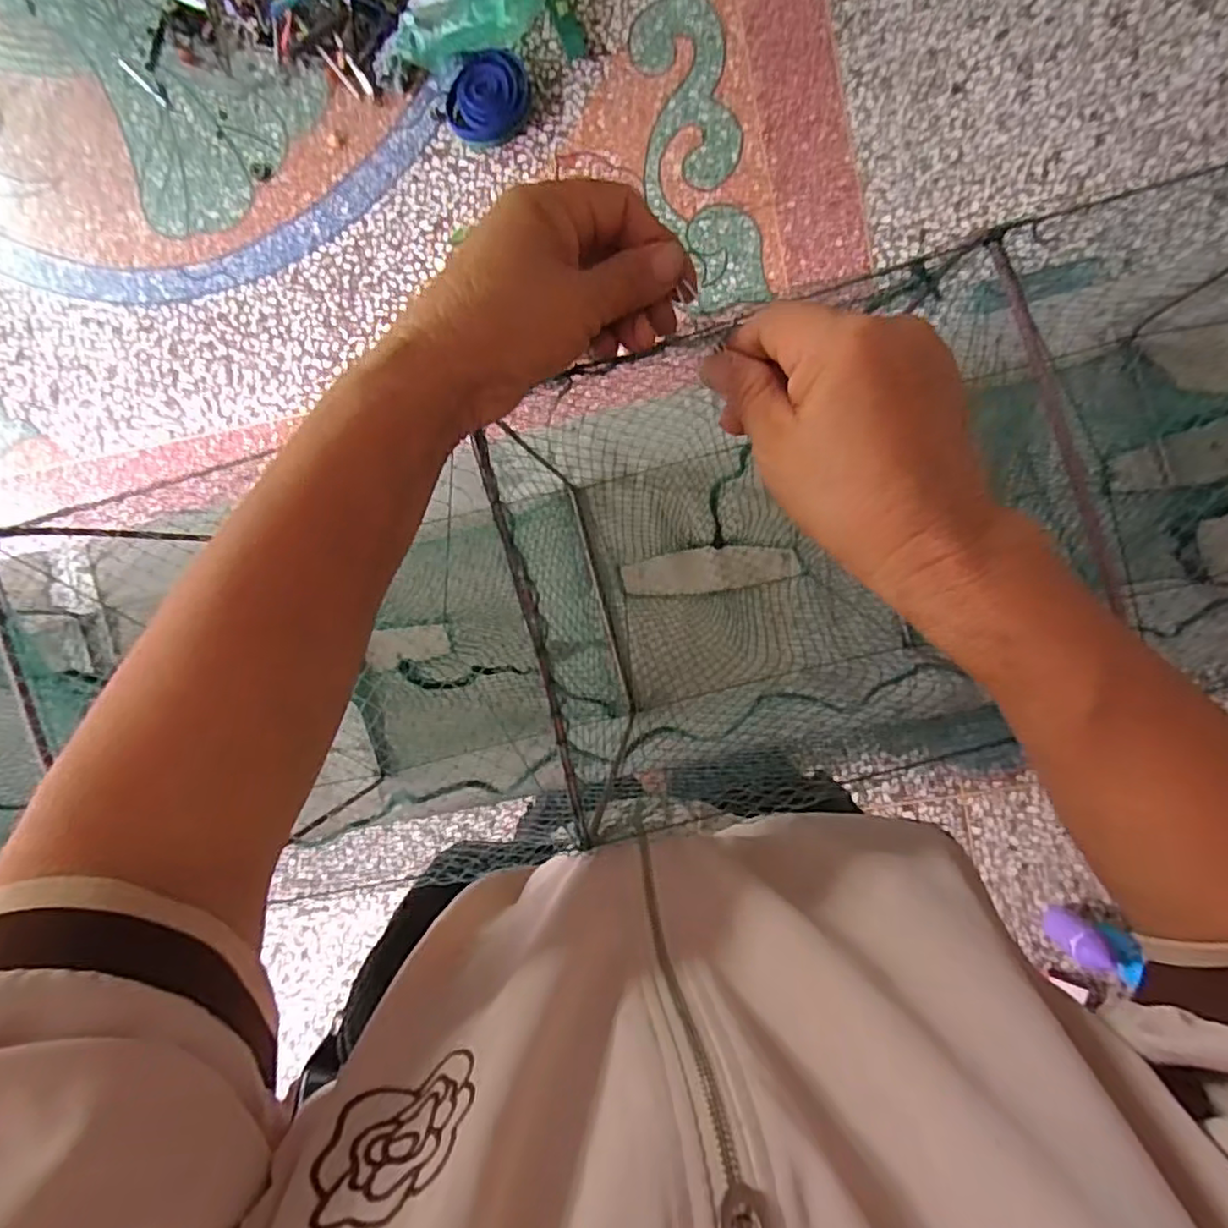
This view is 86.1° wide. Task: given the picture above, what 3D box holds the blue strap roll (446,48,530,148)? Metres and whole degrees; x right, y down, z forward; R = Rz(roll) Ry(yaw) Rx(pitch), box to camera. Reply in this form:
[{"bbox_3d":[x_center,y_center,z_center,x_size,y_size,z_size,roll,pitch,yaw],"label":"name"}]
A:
[{"bbox_3d":[-0.232,-0.944,1.203,0.136,0.046,0.147,0,91,5],"label":"blue strap roll"}]

